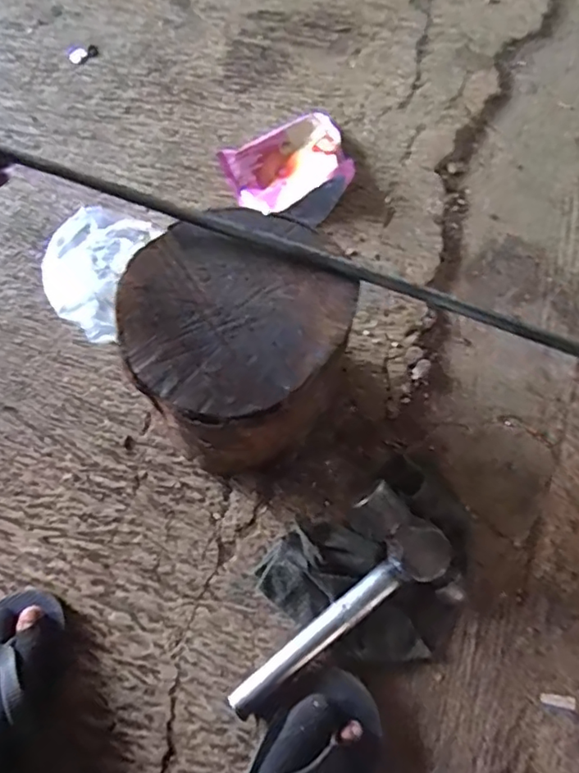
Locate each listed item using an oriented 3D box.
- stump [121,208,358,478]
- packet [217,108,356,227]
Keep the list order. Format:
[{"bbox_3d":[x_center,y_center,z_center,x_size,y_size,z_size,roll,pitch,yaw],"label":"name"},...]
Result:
[{"bbox_3d":[-0.046,-0.037,0.524,0.184,0.178,0.179,0,72,0],"label":"stump"},{"bbox_3d":[0.009,-0.278,0.706,0.164,0.038,0.141,-36,75,-12],"label":"packet"}]

